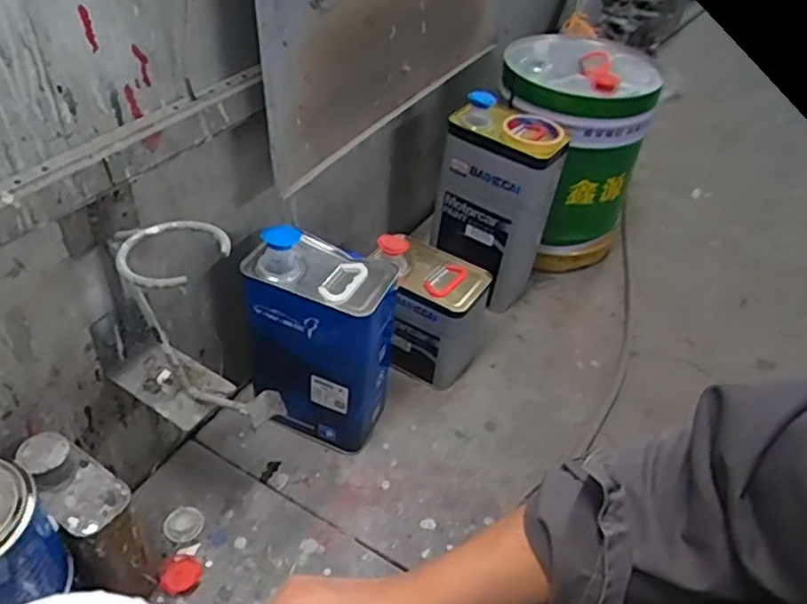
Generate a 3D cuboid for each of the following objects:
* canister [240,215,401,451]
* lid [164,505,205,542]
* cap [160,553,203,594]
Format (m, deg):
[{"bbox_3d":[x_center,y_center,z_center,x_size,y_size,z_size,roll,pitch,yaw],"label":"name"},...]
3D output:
[{"bbox_3d":[-0.105,0.048,0.853,0.177,0.300,0.117,20,43,16],"label":"canister"},{"bbox_3d":[-0.262,0.266,0.797,0.043,0.006,0.044,3,41,-3],"label":"lid"},{"bbox_3d":[-0.253,0.309,0.751,0.040,0.013,0.046,44,49,9],"label":"cap"}]

